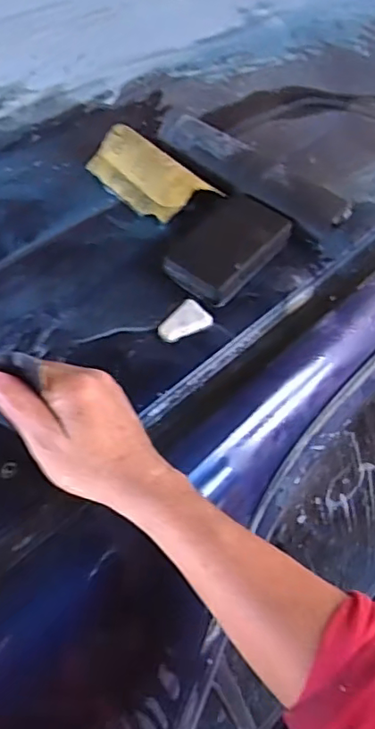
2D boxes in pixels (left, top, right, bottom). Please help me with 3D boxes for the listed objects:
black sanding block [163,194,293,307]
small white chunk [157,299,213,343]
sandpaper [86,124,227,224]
[{"bbox_3d":[0.042,-0.122,0.605,0.077,0.024,0.140,31,58,23],"label":"black sanding block"},{"bbox_3d":[-0.004,-0.039,0.549,0.032,0.007,0.052,38,60,27],"label":"small white chunk"},{"bbox_3d":[-0.048,-0.215,0.652,0.157,0.036,0.073,34,59,25],"label":"sandpaper"}]

